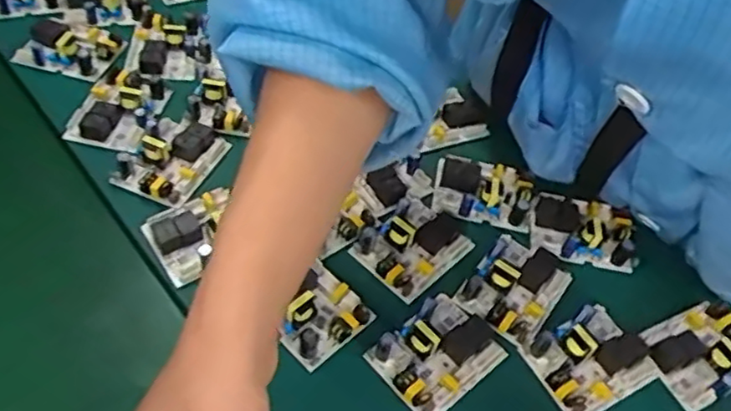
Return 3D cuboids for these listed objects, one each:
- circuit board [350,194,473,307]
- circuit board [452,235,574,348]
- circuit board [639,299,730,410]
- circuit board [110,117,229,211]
[{"bbox_3d":[0.038,0.027,0.488,0.060,0.027,0.085,37,57,21],"label":"circuit board"},{"bbox_3d":[0.110,0.058,0.474,0.060,0.025,0.081,32,55,18],"label":"circuit board"},{"bbox_3d":[0.241,0.102,0.457,0.080,0.016,0.060,-19,56,-20],"label":"circuit board"},{"bbox_3d":[-0.154,-0.041,0.513,0.060,0.019,0.085,21,52,10],"label":"circuit board"}]

